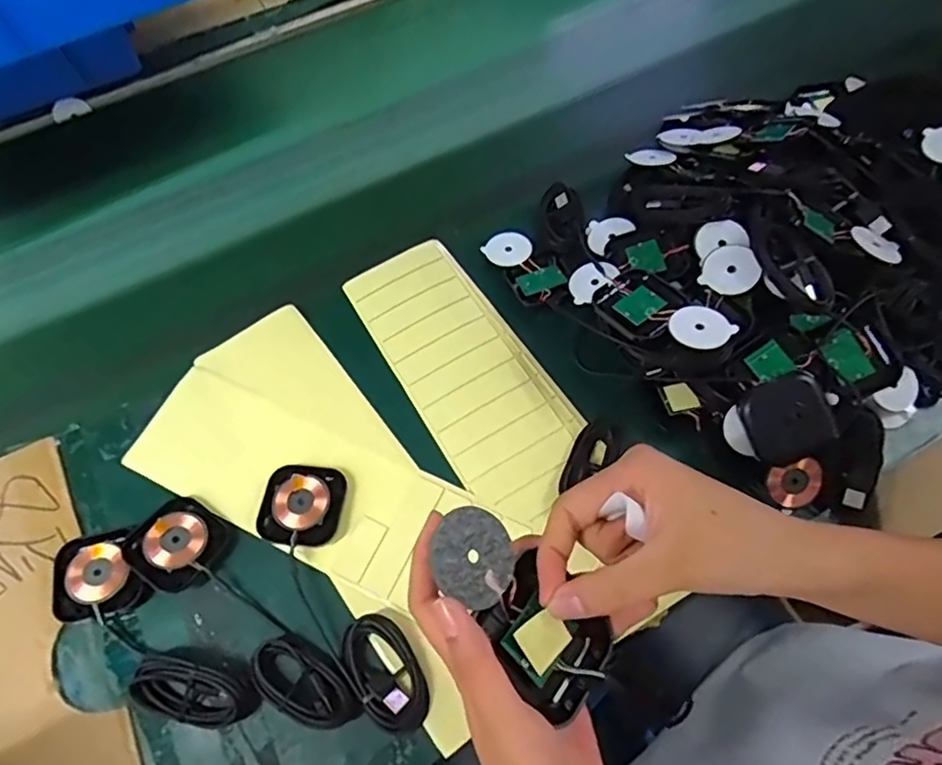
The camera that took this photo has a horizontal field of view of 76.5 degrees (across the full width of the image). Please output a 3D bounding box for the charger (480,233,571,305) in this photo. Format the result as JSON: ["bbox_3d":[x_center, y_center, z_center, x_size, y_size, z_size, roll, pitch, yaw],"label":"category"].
[{"bbox_3d":[0.050,-0.104,0.530,0.050,0.010,0.085,-27,63,-12],"label":"charger"}]

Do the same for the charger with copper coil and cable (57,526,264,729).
[{"bbox_3d":[-0.224,0.172,0.408,0.178,0.020,0.063,40,71,19],"label":"charger with copper coil and cable"}]

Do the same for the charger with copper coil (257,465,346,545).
[{"bbox_3d":[-0.127,0.091,0.447,0.057,0.013,0.057,2,64,3],"label":"charger with copper coil"}]

